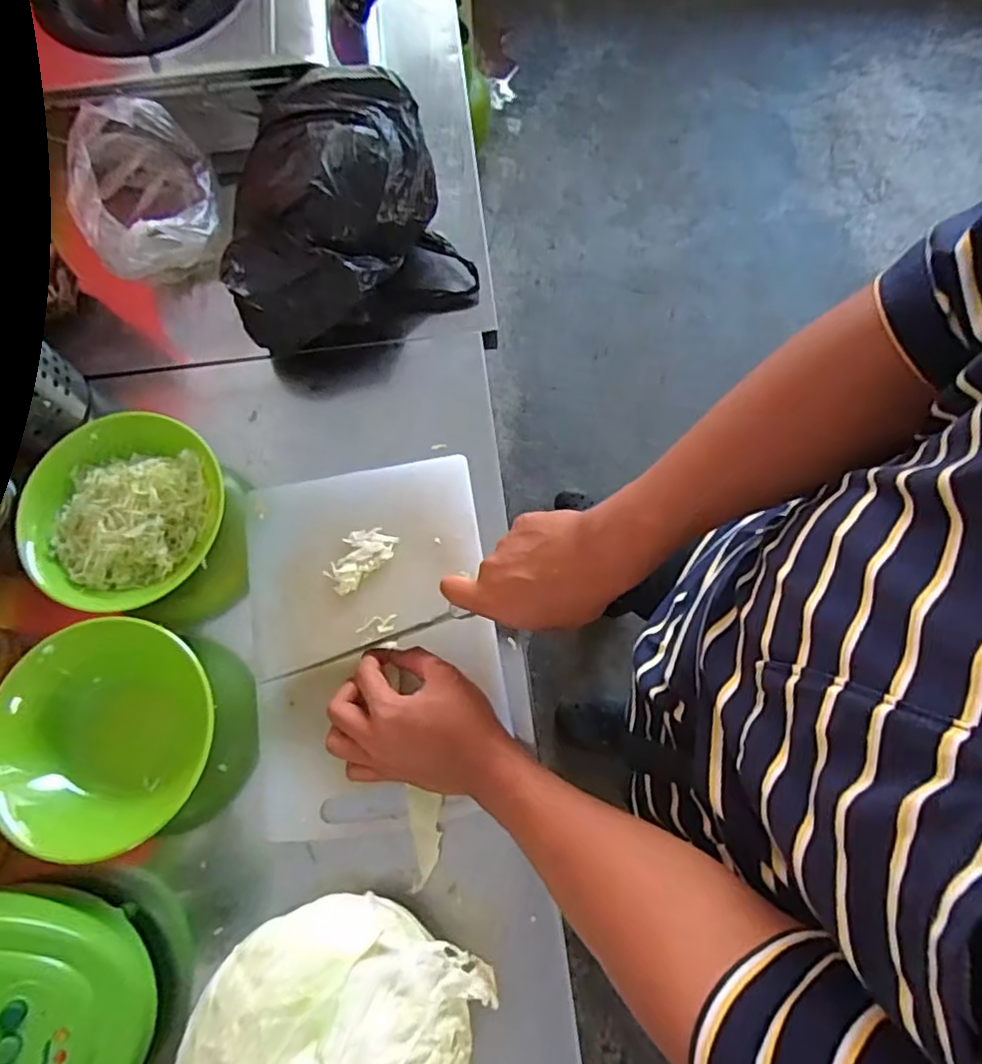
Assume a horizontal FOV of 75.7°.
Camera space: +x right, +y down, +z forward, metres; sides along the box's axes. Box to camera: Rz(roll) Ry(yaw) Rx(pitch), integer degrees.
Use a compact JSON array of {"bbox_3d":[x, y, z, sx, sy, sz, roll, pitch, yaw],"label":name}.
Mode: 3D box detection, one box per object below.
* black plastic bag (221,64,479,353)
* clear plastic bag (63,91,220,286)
[{"bbox_3d":[-0.155,-0.299,0.606,0.216,0.122,0.208,-27,74,-6],"label":"black plastic bag"},{"bbox_3d":[-0.324,-0.316,0.600,0.114,0.089,0.138,-12,73,-2],"label":"clear plastic bag"}]

